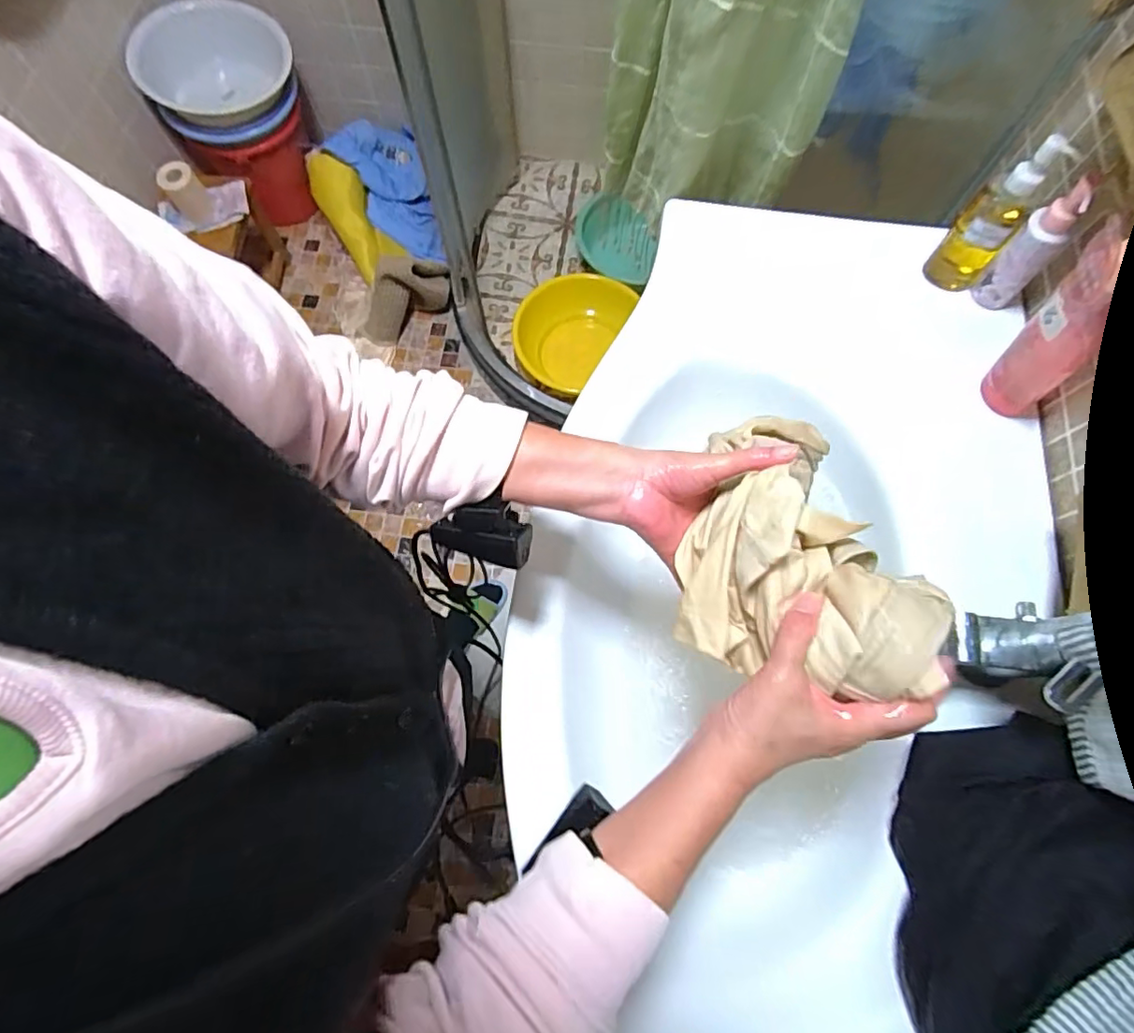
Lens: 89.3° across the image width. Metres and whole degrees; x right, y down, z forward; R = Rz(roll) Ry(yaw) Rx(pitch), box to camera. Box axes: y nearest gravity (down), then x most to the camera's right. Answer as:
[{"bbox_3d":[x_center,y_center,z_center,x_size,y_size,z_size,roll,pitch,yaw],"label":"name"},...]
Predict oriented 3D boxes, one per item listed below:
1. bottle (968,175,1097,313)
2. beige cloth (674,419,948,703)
[{"bbox_3d":[0.482,-0.276,0.593,0.042,0.158,0.037,-19,73,-6],"label":"bottle"},{"bbox_3d":[0.157,0.030,0.381,0.143,0.092,0.154,20,73,6],"label":"beige cloth"}]

